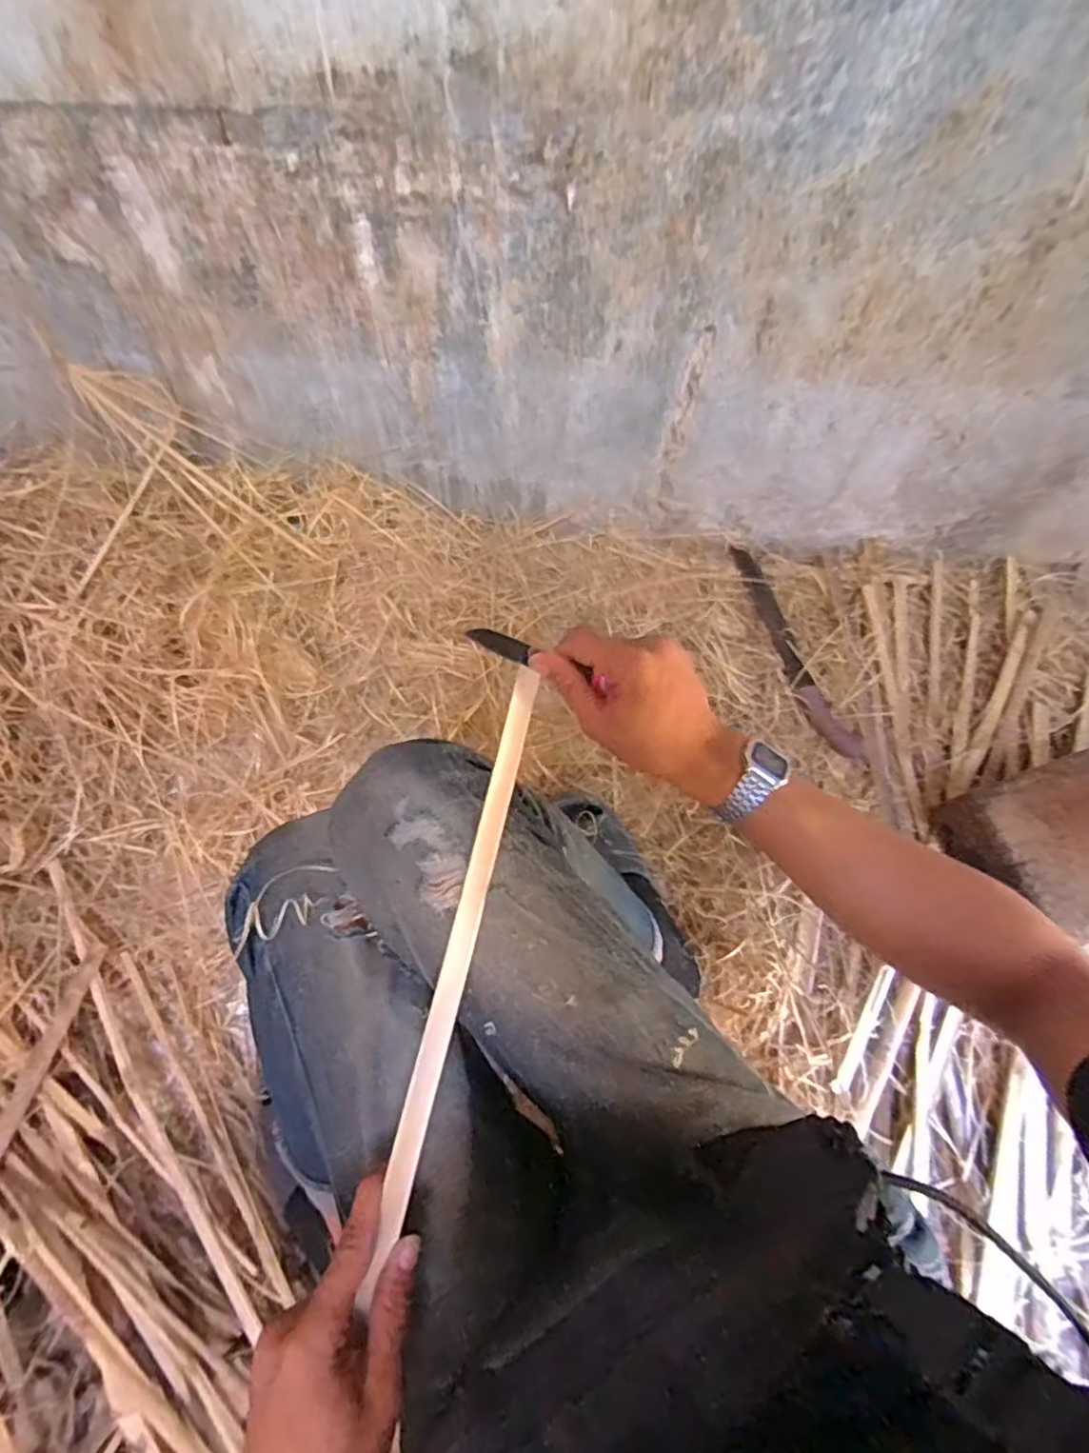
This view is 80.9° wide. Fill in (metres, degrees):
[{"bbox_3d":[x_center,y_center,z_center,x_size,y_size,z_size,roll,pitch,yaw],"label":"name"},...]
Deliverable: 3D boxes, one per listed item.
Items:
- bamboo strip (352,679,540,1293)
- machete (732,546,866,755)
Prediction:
[{"bbox_3d":[-0.052,0.138,0.405,0.017,0.010,0.361,13,76,4],"label":"bamboo strip"},{"bbox_3d":[0.389,-0.131,1.019,0.054,0.027,0.417,-12,65,-9],"label":"machete"}]

